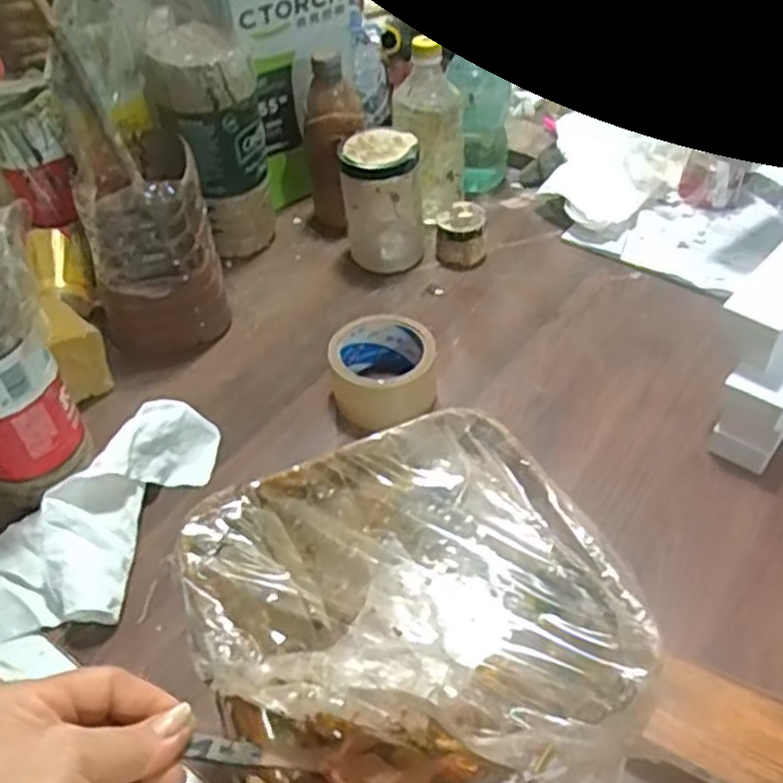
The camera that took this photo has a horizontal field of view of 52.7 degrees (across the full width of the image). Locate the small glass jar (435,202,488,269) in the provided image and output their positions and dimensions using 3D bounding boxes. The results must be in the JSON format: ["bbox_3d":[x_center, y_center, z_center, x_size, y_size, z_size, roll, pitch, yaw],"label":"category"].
[{"bbox_3d":[0.078,-0.171,0.867,0.053,0.054,0.052,-2,45,2],"label":"small glass jar"}]

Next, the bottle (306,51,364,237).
[{"bbox_3d":[-0.068,-0.262,0.867,0.061,0.188,0.074,14,48,16],"label":"bottle"}]

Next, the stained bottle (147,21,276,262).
[{"bbox_3d":[-0.182,-0.255,0.839,0.089,0.218,0.105,29,53,28],"label":"stained bottle"}]

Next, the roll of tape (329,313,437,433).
[{"bbox_3d":[-0.010,-0.023,0.720,0.090,0.053,0.089,-2,45,2],"label":"roll of tape"}]

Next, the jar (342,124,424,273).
[{"bbox_3d":[-0.010,-0.205,0.849,0.089,0.134,0.066,7,46,10],"label":"jar"}]

